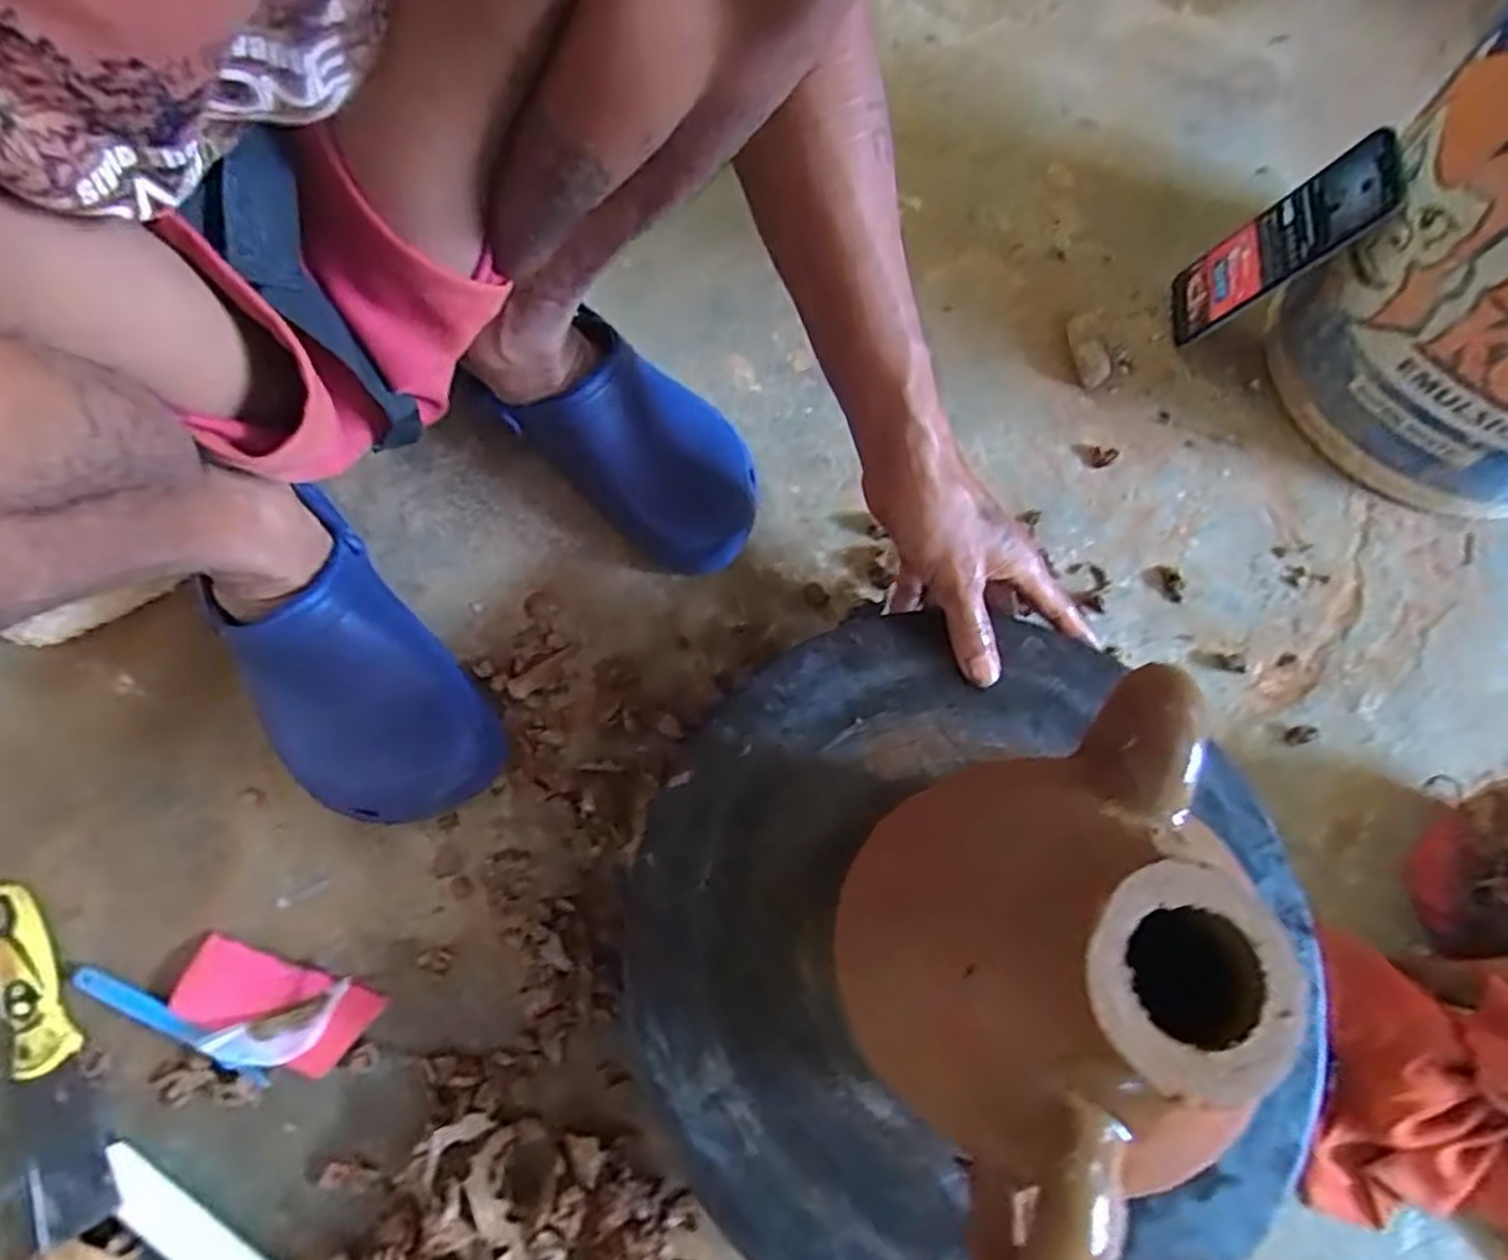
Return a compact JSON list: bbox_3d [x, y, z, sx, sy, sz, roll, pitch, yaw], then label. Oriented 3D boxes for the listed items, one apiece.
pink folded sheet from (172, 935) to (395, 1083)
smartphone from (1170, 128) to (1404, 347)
[{"bbox_3d":[-0.274,0.212,0.438,0.109,0.007,0.046,19,60,5],"label":"pink folded sheet"},{"bbox_3d":[0.387,-0.284,0.574,0.014,0.158,0.090,24,66,-21],"label":"smartphone"}]

